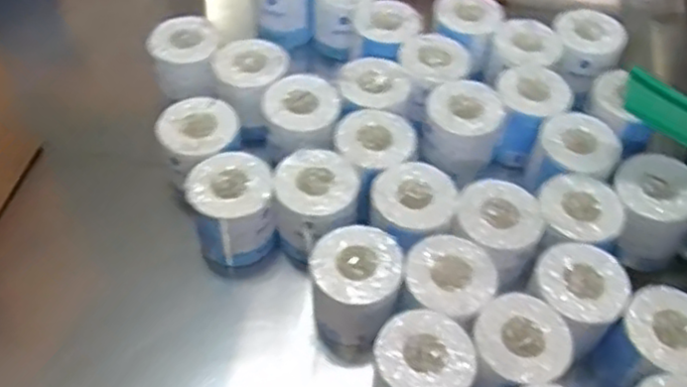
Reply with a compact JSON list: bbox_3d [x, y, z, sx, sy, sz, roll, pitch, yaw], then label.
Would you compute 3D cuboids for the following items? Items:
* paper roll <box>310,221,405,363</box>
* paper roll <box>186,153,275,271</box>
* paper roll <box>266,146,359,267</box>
[{"bbox_3d":[0.011,0.114,0.815,0.095,0.127,0.103,2,53,-3],"label":"paper roll"},{"bbox_3d":[-0.138,0.021,0.880,0.095,0.122,0.087,2,53,-3],"label":"paper roll"},{"bbox_3d":[-0.036,0.018,0.878,0.098,0.113,0.100,2,53,-3],"label":"paper roll"}]

